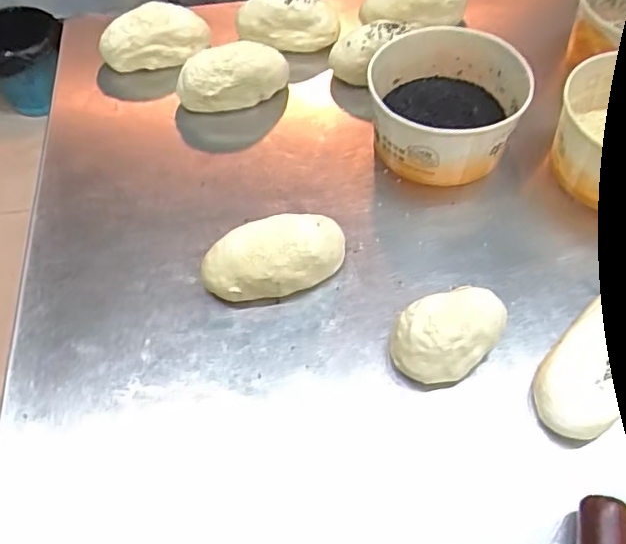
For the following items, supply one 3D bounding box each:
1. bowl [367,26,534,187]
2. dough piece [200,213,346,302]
[{"bbox_3d":[0.111,-0.139,0.522,0.123,0.070,0.132,0,55,0],"label":"bowl"},{"bbox_3d":[-0.028,-0.009,0.452,0.104,0.044,0.049,-12,56,-8],"label":"dough piece"}]

